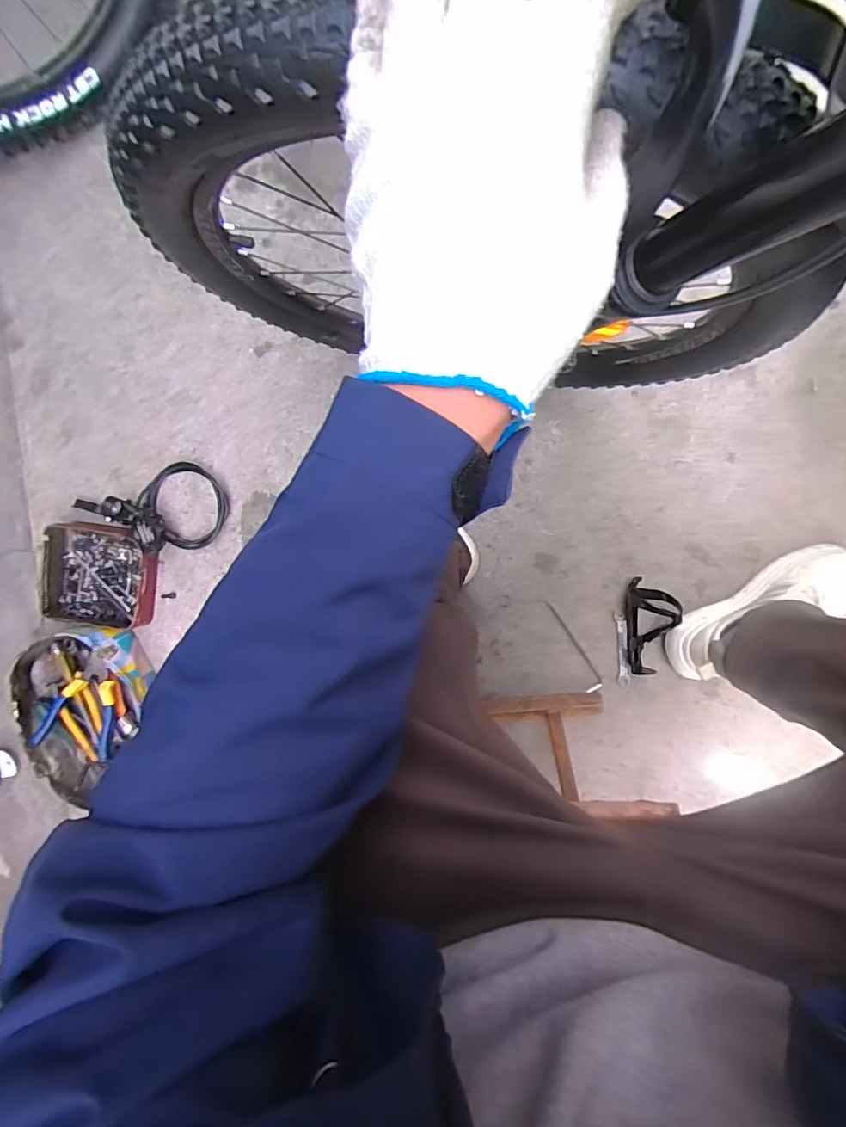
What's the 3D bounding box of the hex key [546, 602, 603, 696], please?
[{"bbox_3d":[0.236,0.130,0.789,0.028,0.012,0.160,-29,94,9],"label":"hex key"}]

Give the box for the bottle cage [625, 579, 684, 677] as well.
[{"bbox_3d":[0.345,0.099,0.748,0.065,0.063,0.152,-6,97,7],"label":"bottle cage"}]

